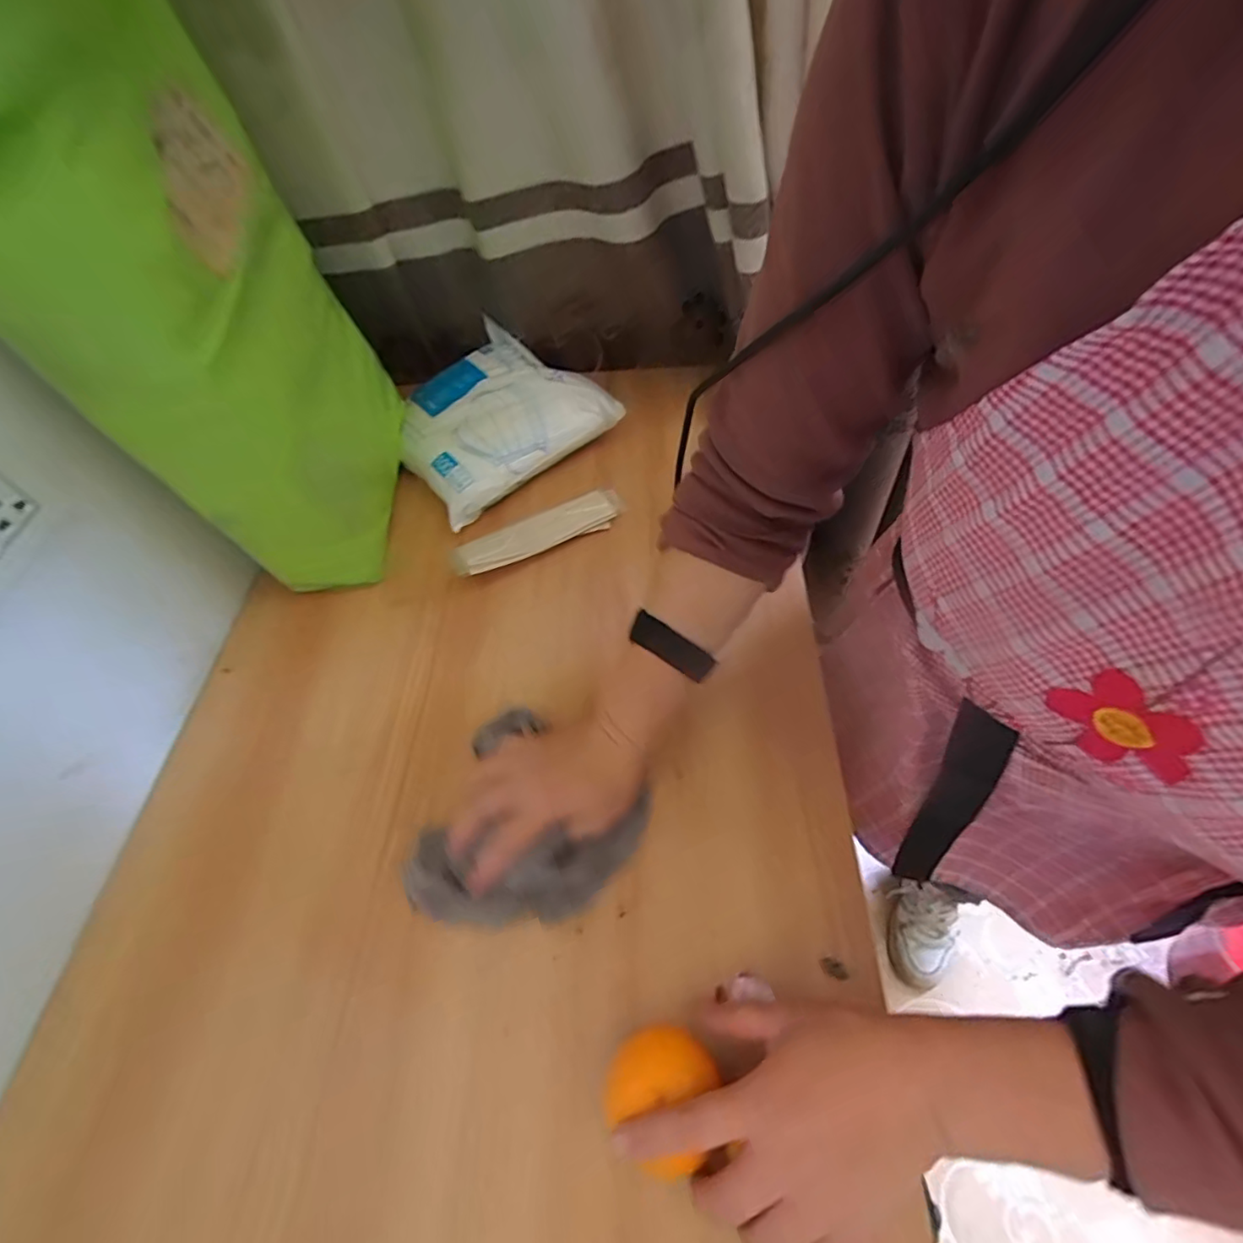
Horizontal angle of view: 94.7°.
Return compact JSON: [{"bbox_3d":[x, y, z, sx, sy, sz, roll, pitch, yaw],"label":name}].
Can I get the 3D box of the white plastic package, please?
[{"bbox_3d":[-0.161,-0.257,0.715,0.236,0.067,0.225,-34,61,-18],"label":"white plastic package"}]

